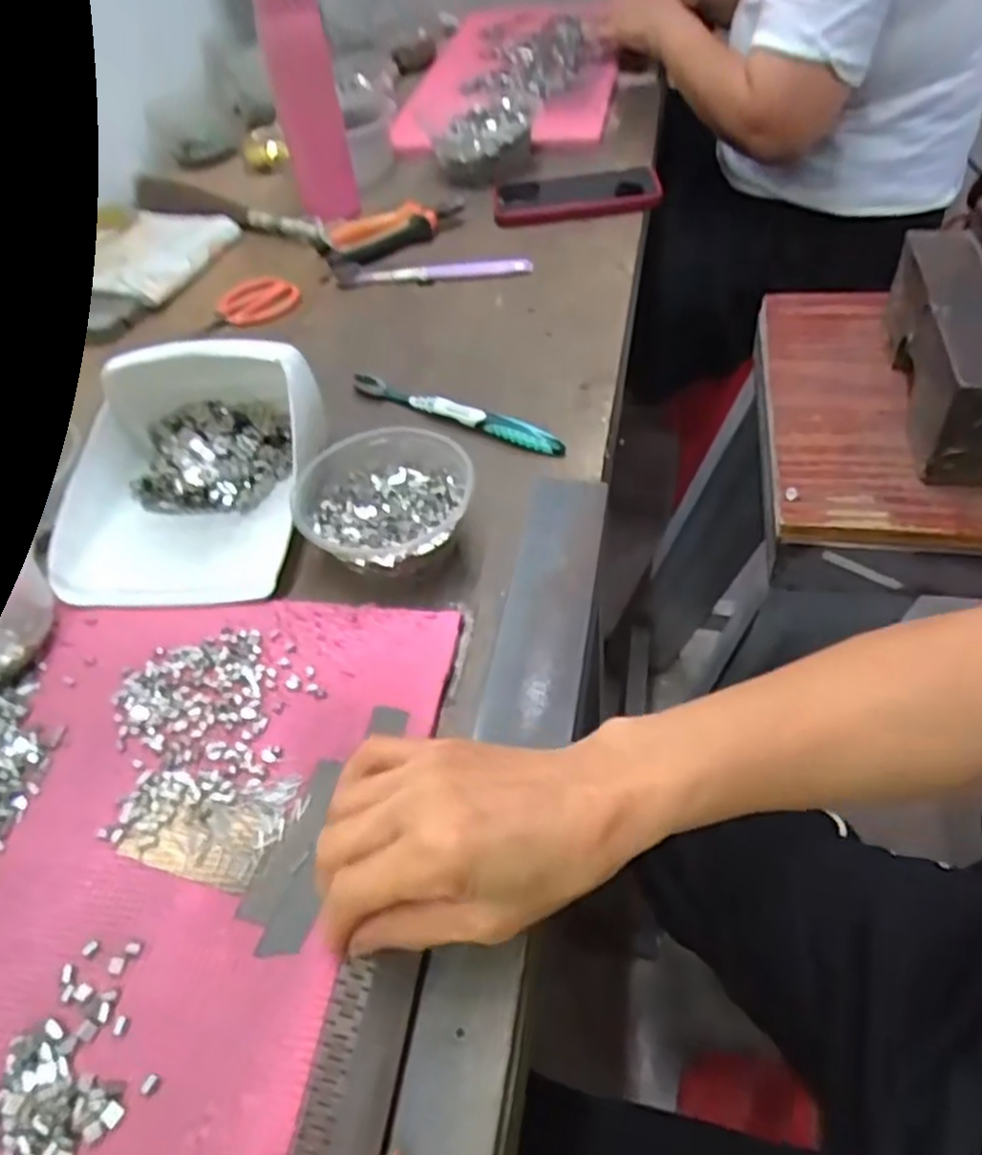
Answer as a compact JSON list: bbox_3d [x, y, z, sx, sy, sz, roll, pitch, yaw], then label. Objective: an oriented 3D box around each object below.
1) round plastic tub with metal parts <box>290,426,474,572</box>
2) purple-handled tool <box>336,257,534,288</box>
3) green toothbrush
[{"bbox_3d":[-0.062,-0.042,0.468,0.106,0.046,0.098,-3,49,3],"label":"round plastic tub with metal parts"},{"bbox_3d":[-0.055,-0.288,0.718,0.183,0.014,0.014,-1,49,5],"label":"purple-handled tool"},{"bbox_3d":[-0.028,-0.122,0.563,0.180,0.020,0.012,23,55,23],"label":"green toothbrush"}]

